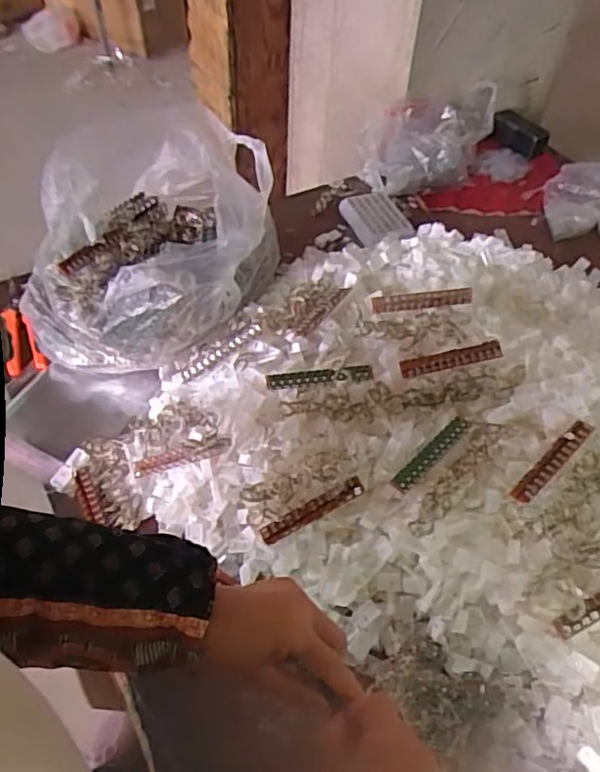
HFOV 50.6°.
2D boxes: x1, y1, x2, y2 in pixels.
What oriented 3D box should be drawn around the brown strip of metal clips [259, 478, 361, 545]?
[{"bbox_3d":[0.013,0.139,0.703,0.124,0.008,0.023,-31,91,4],"label":"brown strip of metal clips"}]

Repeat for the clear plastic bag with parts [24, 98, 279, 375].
[{"bbox_3d":[-0.203,-0.225,0.946,0.329,0.194,0.398,14,51,9],"label":"clear plastic bag with parts"}]

